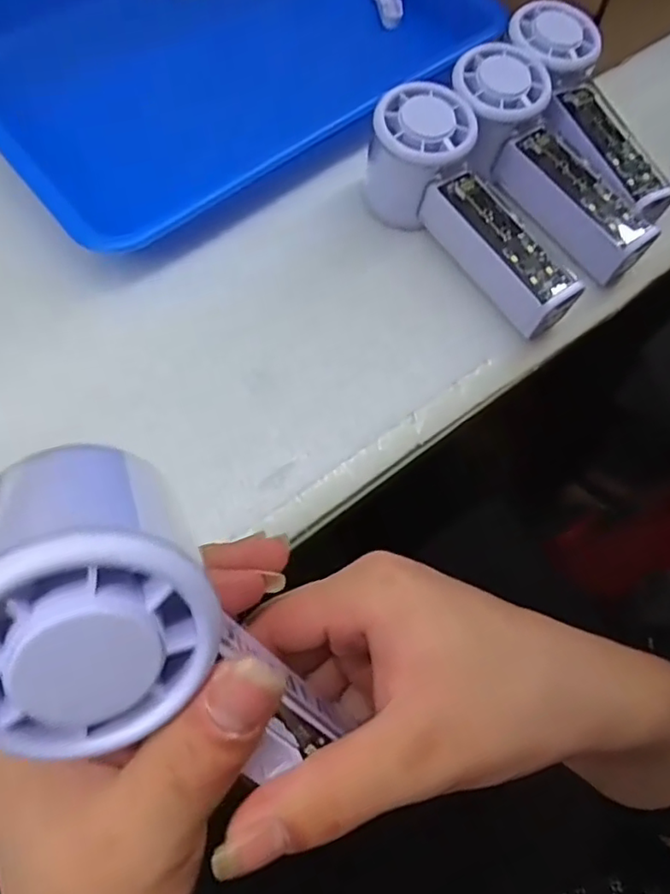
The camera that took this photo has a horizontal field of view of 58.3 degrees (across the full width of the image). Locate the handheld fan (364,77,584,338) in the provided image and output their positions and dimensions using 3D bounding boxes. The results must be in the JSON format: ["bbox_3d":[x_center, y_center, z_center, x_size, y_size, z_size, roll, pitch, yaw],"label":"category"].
[{"bbox_3d":[0.070,-0.129,0.340,0.059,0.053,0.150,-24,71,-12],"label":"handheld fan"}]

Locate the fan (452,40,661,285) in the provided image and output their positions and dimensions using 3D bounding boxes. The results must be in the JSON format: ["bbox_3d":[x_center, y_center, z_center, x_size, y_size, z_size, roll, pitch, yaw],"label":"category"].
[{"bbox_3d":[0.124,-0.167,0.357,0.054,0.050,0.156,-34,87,-16],"label":"fan"}]

